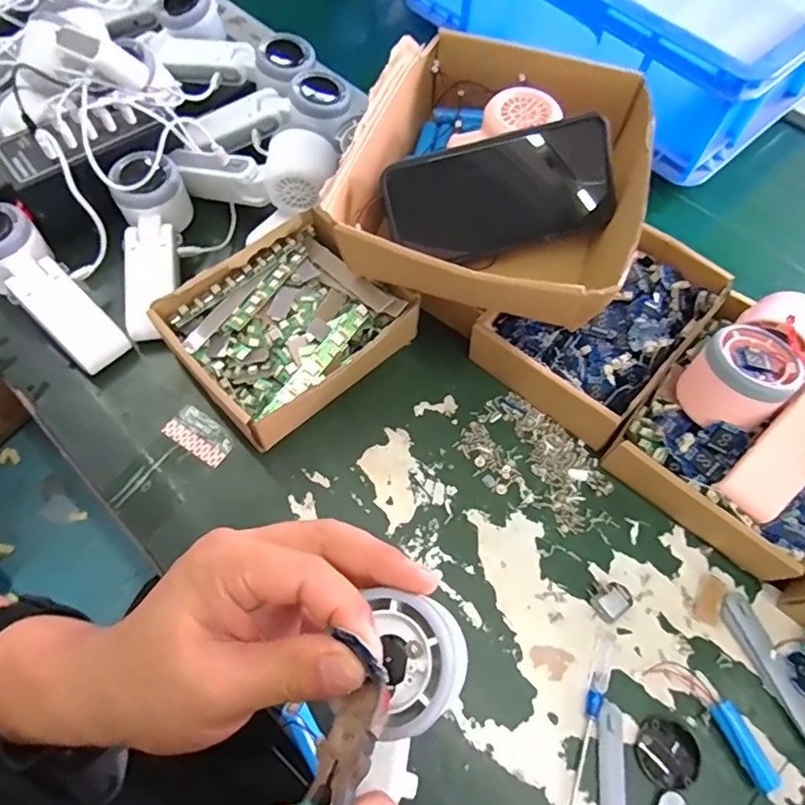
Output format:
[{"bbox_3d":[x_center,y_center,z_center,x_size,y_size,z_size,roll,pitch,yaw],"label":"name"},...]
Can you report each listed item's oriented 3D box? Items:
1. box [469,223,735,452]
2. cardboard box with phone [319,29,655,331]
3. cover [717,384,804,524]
[{"bbox_3d":[0.157,-0.067,0.453,0.126,0.042,0.167,40,76,16],"label":"box"},{"bbox_3d":[0.073,-0.168,0.445,0.207,0.091,0.226,18,65,8],"label":"cardboard box with phone"},{"bbox_3d":[0.247,0.028,0.357,0.040,0.010,0.101,37,100,3],"label":"cover"}]

